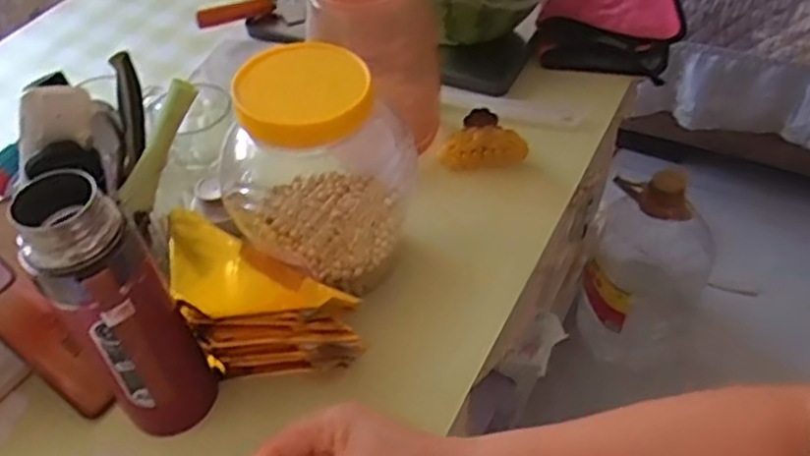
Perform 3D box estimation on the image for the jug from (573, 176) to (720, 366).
[{"bbox_3d":[0.328,0.066,0.978,0.156,0.339,0.140,26,54,25],"label":"jug"}]

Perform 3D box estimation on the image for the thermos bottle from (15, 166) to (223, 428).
[{"bbox_3d":[-0.177,0.062,0.449,0.061,0.219,0.061,-27,51,-19],"label":"thermos bottle"}]

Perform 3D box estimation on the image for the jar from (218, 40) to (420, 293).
[{"bbox_3d":[-0.066,-0.049,0.543,0.115,0.162,0.134,17,51,19],"label":"jar"}]

